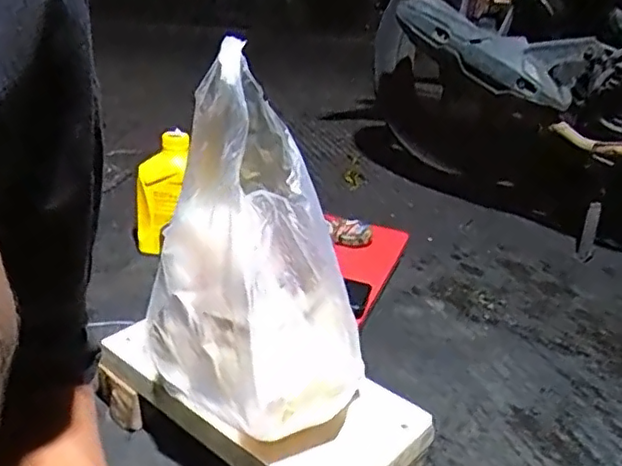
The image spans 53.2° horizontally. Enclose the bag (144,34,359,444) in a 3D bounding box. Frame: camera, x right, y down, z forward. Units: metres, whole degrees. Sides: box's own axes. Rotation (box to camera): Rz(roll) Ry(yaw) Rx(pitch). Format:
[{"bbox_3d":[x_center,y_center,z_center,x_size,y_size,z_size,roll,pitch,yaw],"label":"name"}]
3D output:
[{"bbox_3d":[-0.053,0.009,0.527,0.121,0.273,0.223,-6,25,-29],"label":"bag"}]

